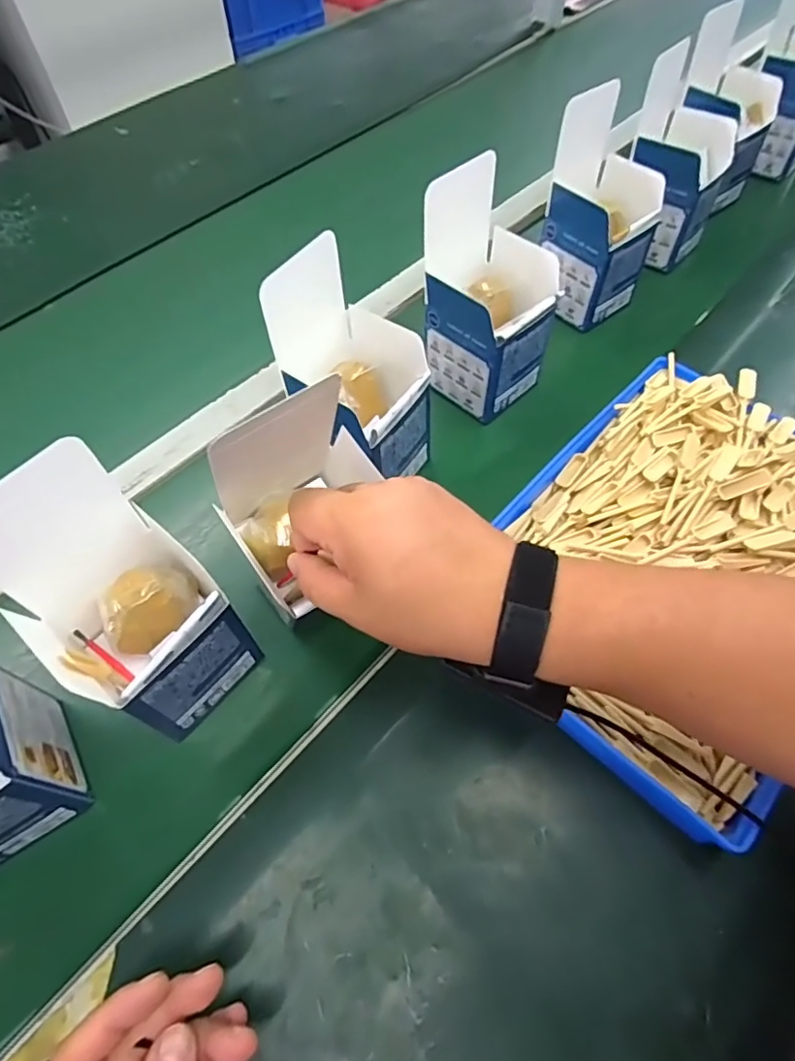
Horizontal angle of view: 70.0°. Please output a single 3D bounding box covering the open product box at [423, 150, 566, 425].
[{"bbox_3d":[0.078,-0.193,0.480,0.097,0.169,0.091,-39,66,-20],"label":"open product box"}]

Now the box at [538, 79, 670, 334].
[{"bbox_3d":[0.197,-0.302,0.547,0.091,0.166,0.092,-37,66,-19],"label":"box"}]

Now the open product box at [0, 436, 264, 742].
[{"bbox_3d":[-0.159,0.050,0.341,0.094,0.179,0.099,35,66,19],"label":"open product box"}]

